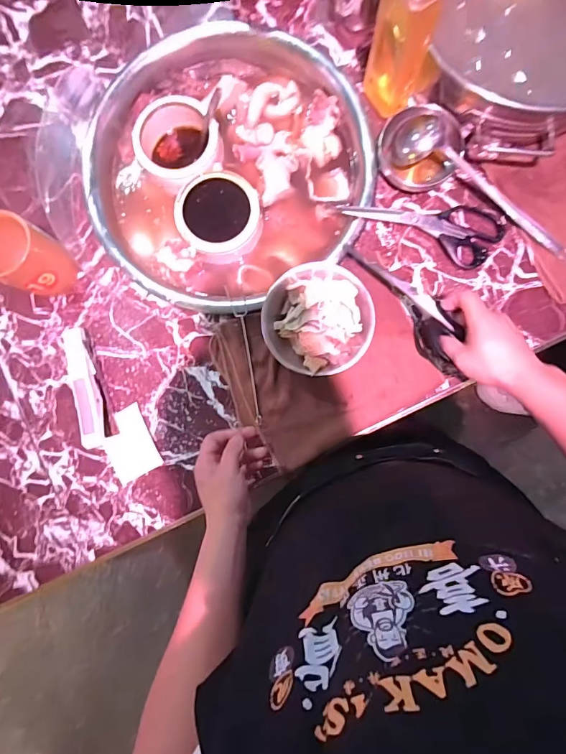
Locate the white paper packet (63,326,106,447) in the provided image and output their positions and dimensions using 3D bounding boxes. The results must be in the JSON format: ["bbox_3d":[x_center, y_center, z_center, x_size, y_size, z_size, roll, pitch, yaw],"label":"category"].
[{"bbox_3d":[-0.276,0.015,0.599,0.028,0.066,0.167,-13,88,2],"label":"white paper packet"}]

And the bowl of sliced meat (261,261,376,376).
[{"bbox_3d":[0.049,-0.082,0.588,0.148,0.062,0.154,0,88,2],"label":"bowl of sliced meat"}]

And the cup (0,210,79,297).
[{"bbox_3d":[-0.347,-0.160,0.570,0.081,0.140,0.081,0,88,2],"label":"cup"}]

